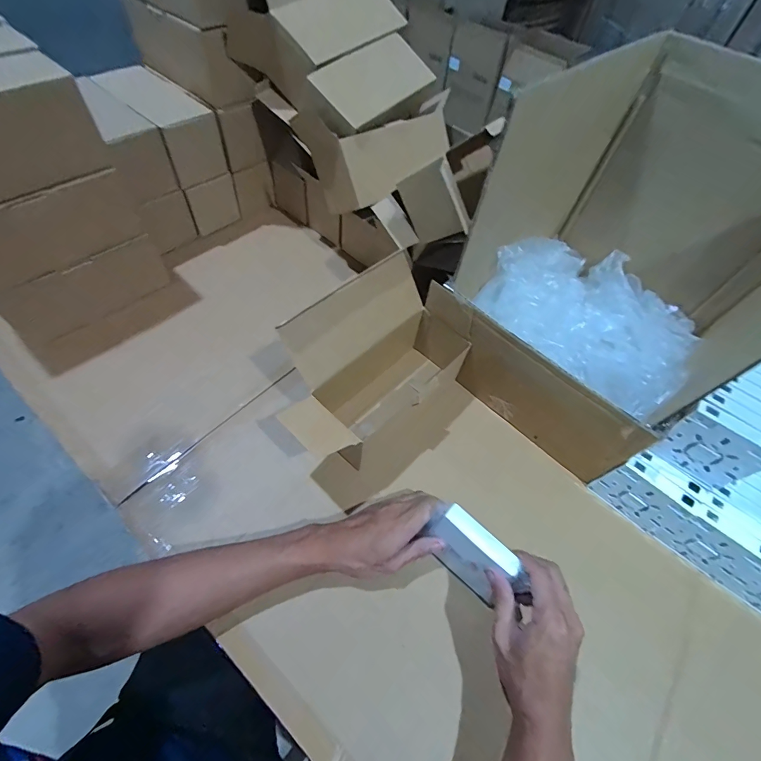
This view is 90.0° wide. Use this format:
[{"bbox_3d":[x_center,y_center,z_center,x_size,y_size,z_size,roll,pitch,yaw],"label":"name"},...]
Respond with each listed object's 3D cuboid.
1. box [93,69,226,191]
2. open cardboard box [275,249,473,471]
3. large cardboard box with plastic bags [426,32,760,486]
[{"bbox_3d":[-0.360,-0.425,0.645,0.179,0.108,0.096,37,59,20],"label":"box"},{"bbox_3d":[-0.007,-0.018,0.505,0.139,0.166,0.254,38,60,20],"label":"open cardboard box"},{"bbox_3d":[0.309,-0.123,0.497,0.322,0.371,0.295,-37,65,-27],"label":"large cardboard box with plastic bags"}]

